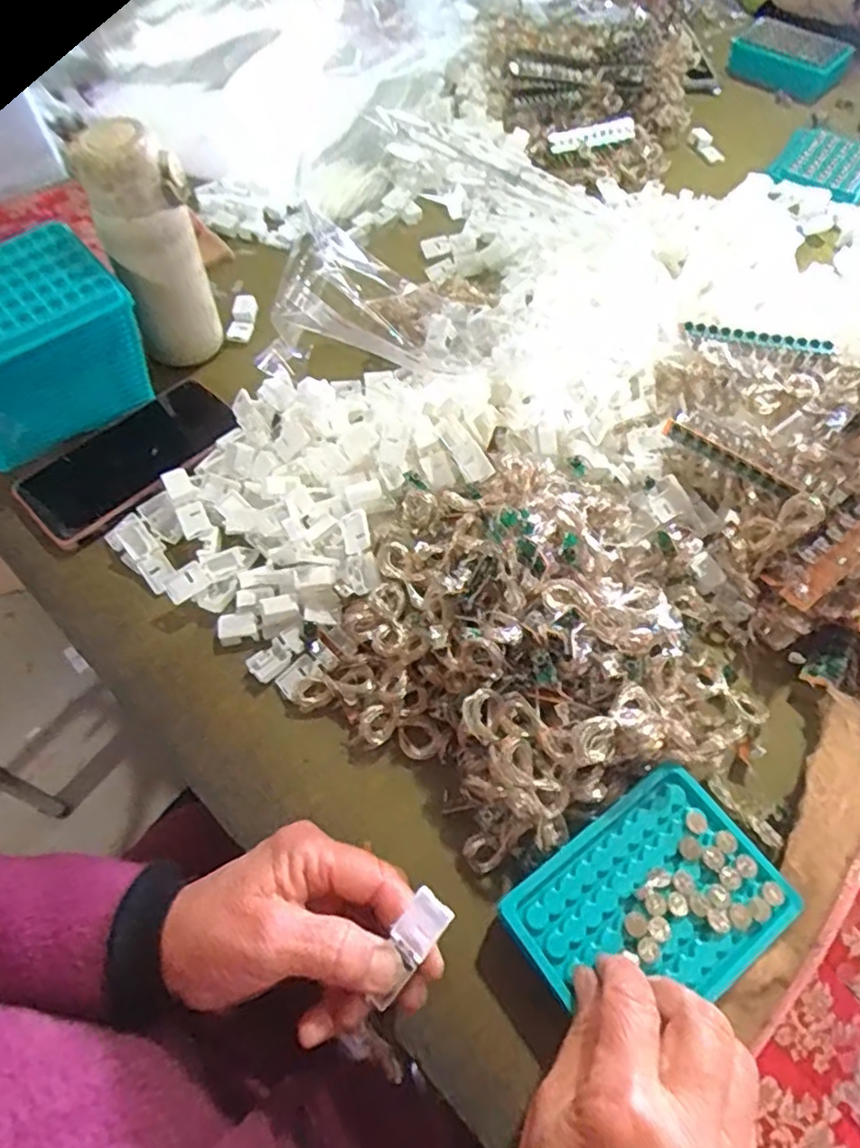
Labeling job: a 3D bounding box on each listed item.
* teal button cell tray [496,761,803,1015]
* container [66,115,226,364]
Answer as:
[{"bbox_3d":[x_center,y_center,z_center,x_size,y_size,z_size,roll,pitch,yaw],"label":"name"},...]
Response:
[{"bbox_3d":[0.115,0.171,0.345,0.130,0.011,0.094,-31,66,-19],"label":"teal button cell tray"},{"bbox_3d":[-0.206,-0.234,0.506,0.064,0.176,0.066,-19,62,-12],"label":"container"}]

